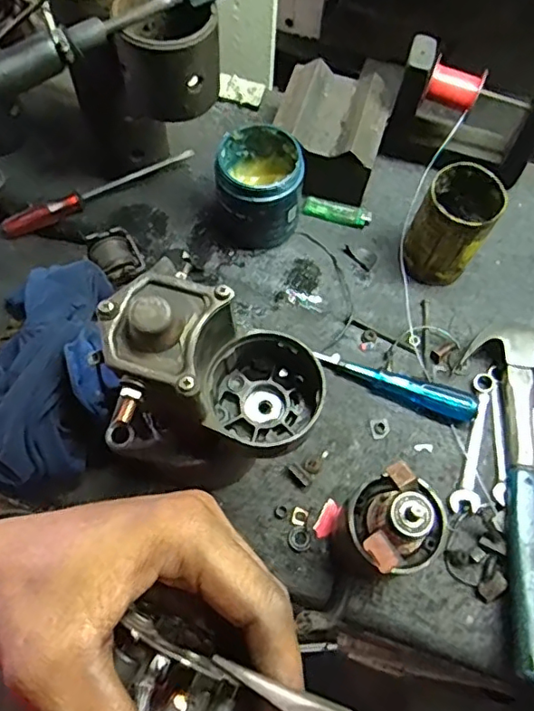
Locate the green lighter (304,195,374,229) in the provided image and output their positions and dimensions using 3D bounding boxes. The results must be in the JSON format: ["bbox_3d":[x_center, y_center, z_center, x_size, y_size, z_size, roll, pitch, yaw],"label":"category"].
[{"bbox_3d":[0.083,-0.168,0.670,0.079,0.010,0.022,15,66,4],"label":"green lighter"}]

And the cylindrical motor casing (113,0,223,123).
[{"bbox_3d":[-0.086,-0.271,0.504,0.086,0.080,0.090,-13,68,-9],"label":"cylindrical motor casing"}]

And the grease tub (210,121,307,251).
[{"bbox_3d":[-0.007,-0.183,0.622,0.090,0.100,0.096,1,66,-2],"label":"grease tub"}]

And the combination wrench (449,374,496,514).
[{"bbox_3d":[0.208,0.084,0.564,0.023,0.015,0.147,19,67,6],"label":"combination wrench"}]

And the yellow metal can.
[{"bbox_3d":[0.194,-0.136,0.603,0.075,0.112,0.085,24,67,7],"label":"yellow metal can"}]

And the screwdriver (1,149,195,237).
[{"bbox_3d":[-0.192,-0.187,0.661,0.231,0.022,0.020,-24,70,-13],"label":"screwdriver"}]

